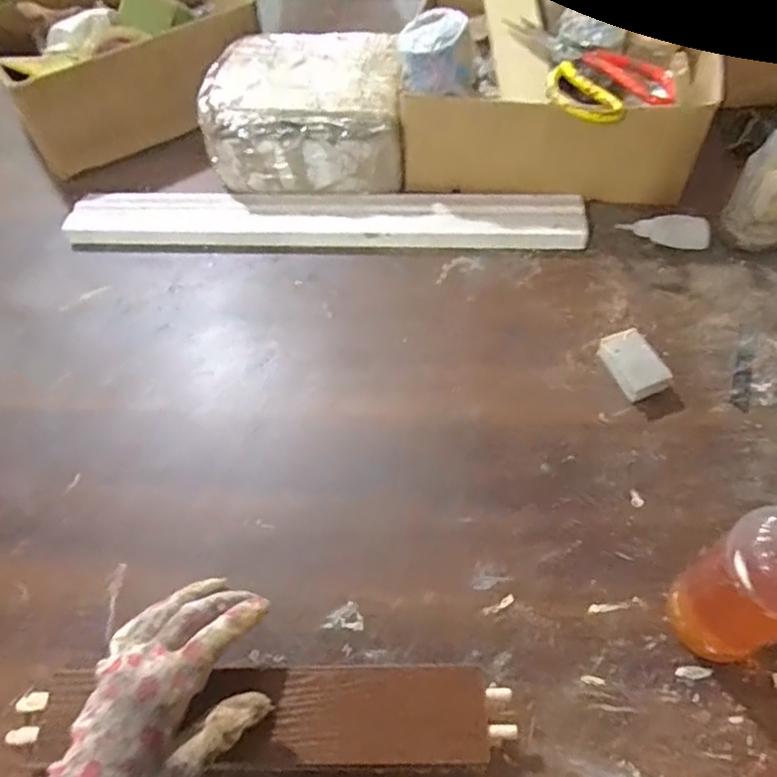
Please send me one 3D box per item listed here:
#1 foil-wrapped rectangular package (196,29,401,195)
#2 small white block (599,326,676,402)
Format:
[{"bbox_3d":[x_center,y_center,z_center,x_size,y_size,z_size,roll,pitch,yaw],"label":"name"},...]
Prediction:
[{"bbox_3d":[-0.094,-0.313,0.708,0.221,0.107,0.173,-1,57,4],"label":"foil-wrapped rectangular package"},{"bbox_3d":[0.221,-0.021,0.551,0.039,0.025,0.061,-23,59,-10],"label":"small white block"}]

